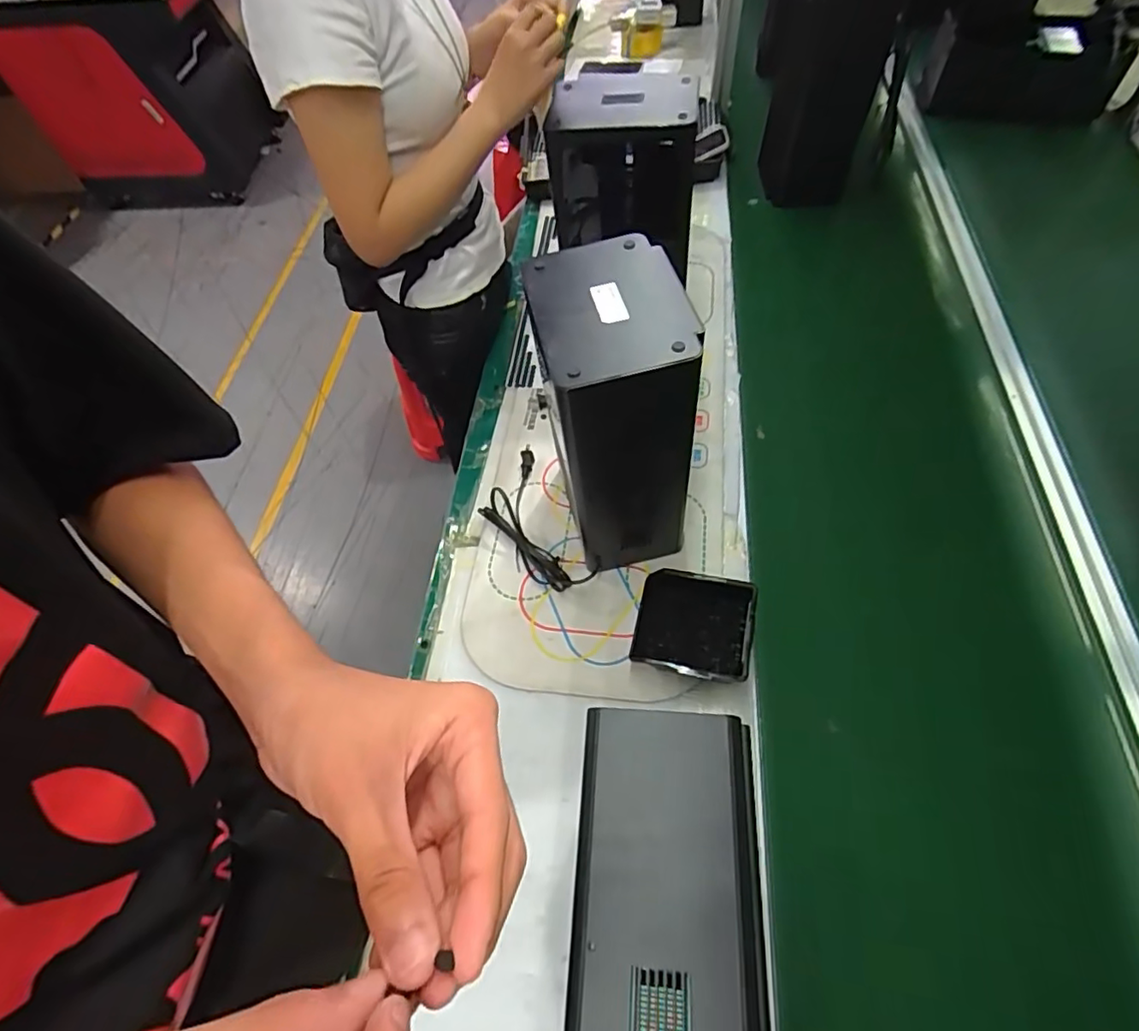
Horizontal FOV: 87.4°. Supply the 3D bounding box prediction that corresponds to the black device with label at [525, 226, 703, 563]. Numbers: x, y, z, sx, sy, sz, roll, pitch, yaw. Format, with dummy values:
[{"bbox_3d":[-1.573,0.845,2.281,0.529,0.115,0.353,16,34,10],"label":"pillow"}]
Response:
[{"bbox_3d":[0.048,-0.102,0.703,0.140,0.361,0.183,-14,57,-4],"label":"black device with label"}]

